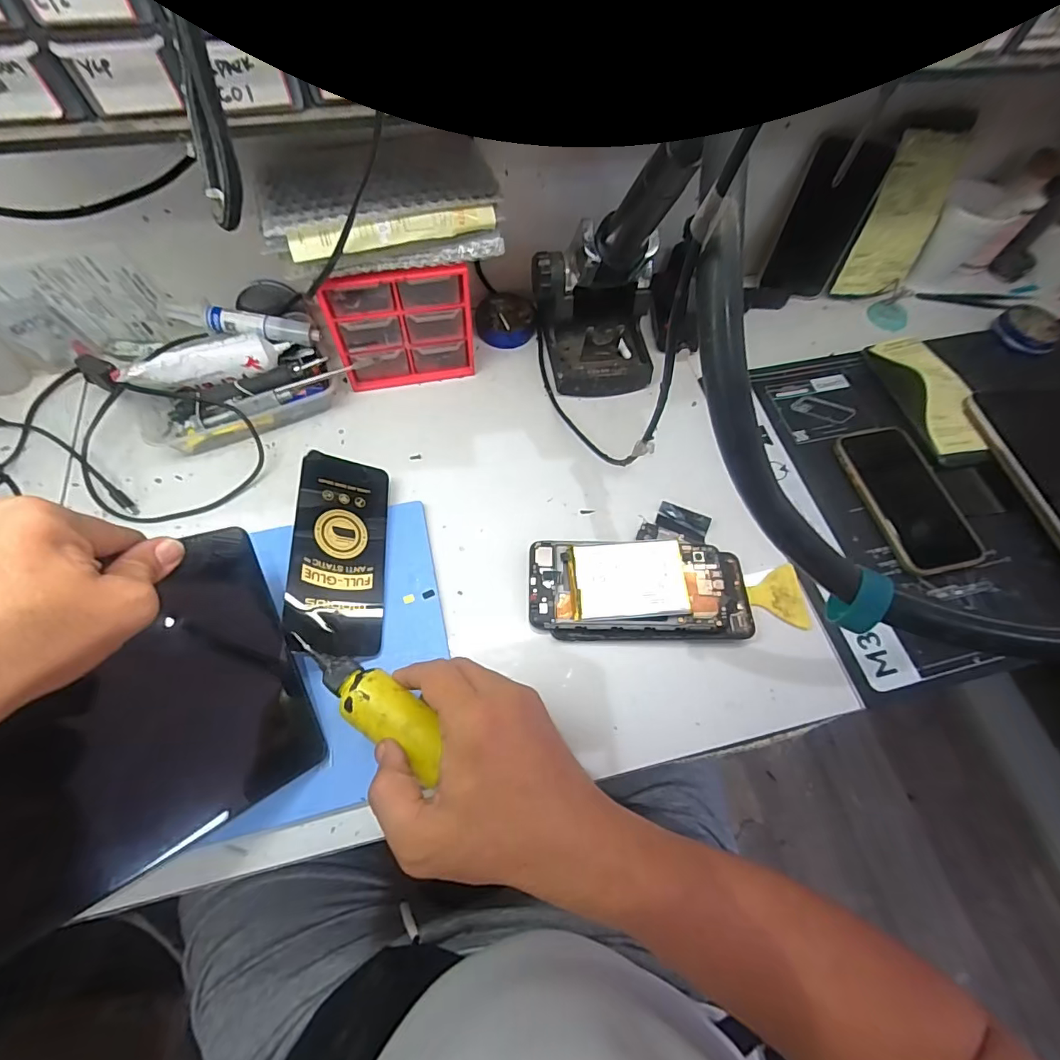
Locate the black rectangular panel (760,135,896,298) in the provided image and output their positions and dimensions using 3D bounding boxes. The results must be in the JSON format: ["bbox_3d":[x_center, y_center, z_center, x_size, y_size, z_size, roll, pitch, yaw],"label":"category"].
[{"bbox_3d":[0.317,-0.332,0.534,0.077,0.145,0.010,12,48,4],"label":"black rectangular panel"}]

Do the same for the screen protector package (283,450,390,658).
[{"bbox_3d":[-0.145,0.016,0.380,0.071,0.004,0.155,14,62,-37],"label":"screen protector package"}]

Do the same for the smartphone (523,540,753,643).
[{"bbox_3d":[0.090,0.049,0.400,0.176,0.020,0.079,0,63,-3],"label":"smartphone"}]

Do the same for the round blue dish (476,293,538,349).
[{"bbox_3d":[-0.024,-0.229,0.532,0.059,0.026,0.062,1,63,-2],"label":"round blue dish"}]

